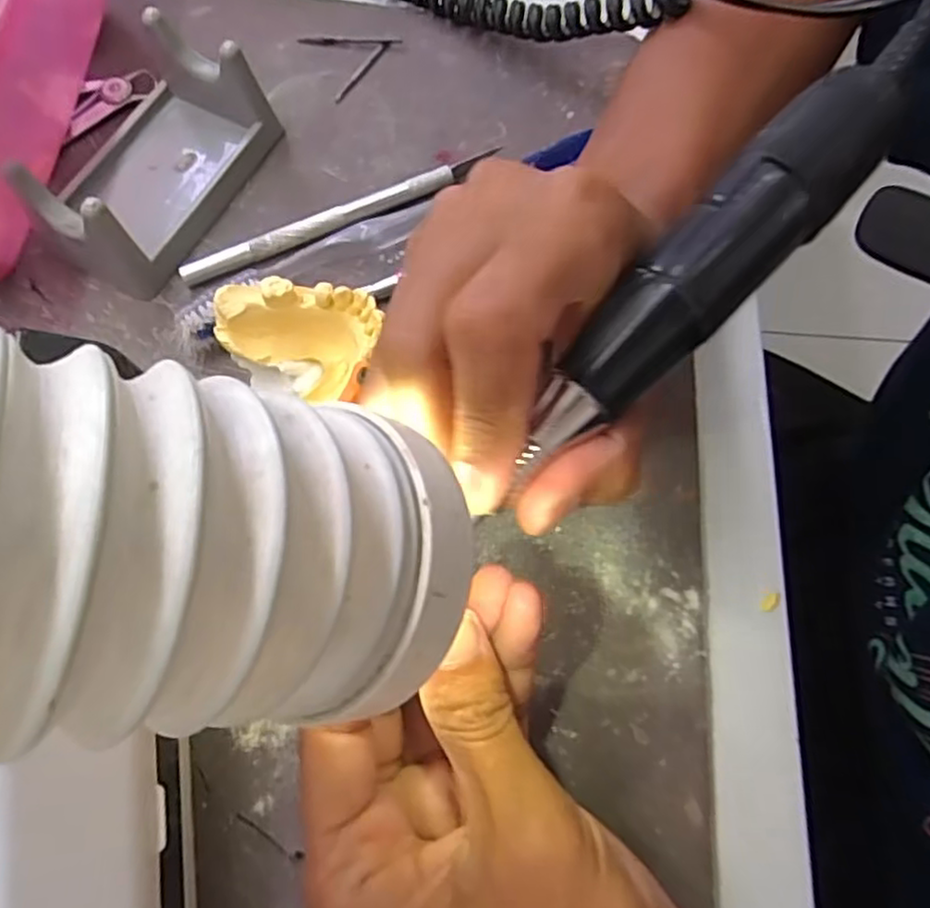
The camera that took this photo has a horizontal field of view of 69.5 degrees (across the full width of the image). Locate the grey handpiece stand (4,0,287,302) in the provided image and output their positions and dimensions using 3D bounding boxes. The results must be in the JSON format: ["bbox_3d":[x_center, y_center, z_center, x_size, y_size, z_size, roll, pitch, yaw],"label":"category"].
[{"bbox_3d":[-0.123,-0.116,0.258,0.058,0.038,0.096,25,72,7],"label":"grey handpiece stand"}]

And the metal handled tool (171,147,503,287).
[{"bbox_3d":[-0.048,-0.095,0.269,0.132,0.008,0.008,-25,73,-10],"label":"metal handled tool"}]

